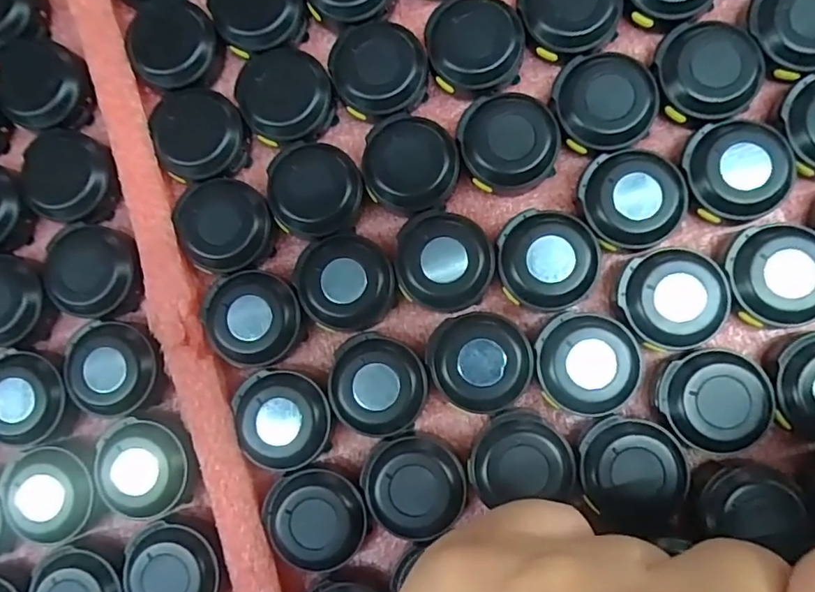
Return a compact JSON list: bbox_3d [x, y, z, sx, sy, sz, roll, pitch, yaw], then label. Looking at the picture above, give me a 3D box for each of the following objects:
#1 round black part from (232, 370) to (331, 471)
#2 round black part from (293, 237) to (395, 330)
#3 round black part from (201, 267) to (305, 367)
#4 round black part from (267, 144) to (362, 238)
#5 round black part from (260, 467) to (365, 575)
[{"bbox_3d":[-0.038,0.037,0.170,0.026,0.014,0.030,-43,84,1],"label":"round black part"},{"bbox_3d":[-0.019,-0.004,0.169,0.029,0.007,0.028,0,86,4],"label":"round black part"},{"bbox_3d":[-0.047,0.007,0.173,0.028,0.013,0.028,0,86,4],"label":"round black part"},{"bbox_3d":[-0.029,-0.034,0.172,0.028,0.009,0.029,0,86,4],"label":"round black part"},{"bbox_3d":[-0.027,0.066,0.166,0.029,0.013,0.027,0,86,4],"label":"round black part"}]

